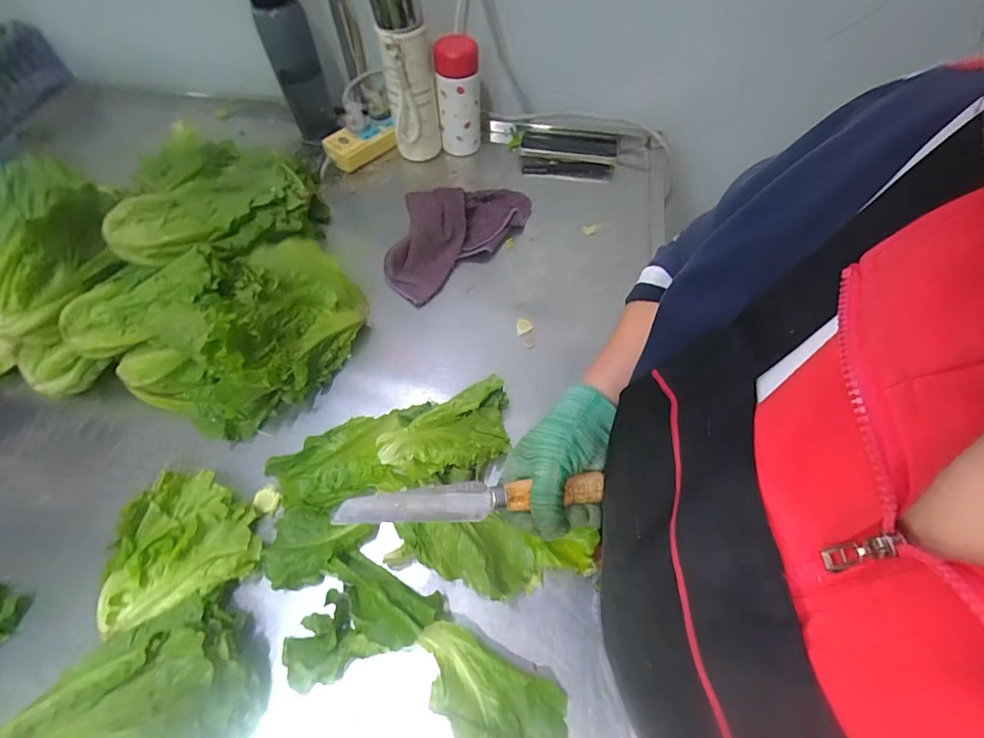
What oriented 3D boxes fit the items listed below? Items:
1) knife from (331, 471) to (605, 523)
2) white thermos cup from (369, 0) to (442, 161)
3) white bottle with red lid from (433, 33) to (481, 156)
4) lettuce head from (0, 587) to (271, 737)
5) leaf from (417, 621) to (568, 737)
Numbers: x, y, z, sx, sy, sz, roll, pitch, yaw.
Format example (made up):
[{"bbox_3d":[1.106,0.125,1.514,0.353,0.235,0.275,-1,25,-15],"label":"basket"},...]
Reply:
[{"bbox_3d":[-0.010,0.097,0.346,0.198,0.012,0.025,-2,59,-13],"label":"knife"},{"bbox_3d":[-0.124,-0.446,0.689,0.076,0.236,0.081,-9,59,-5],"label":"white thermos cup"},{"bbox_3d":[-0.052,-0.428,0.734,0.067,0.171,0.069,-4,59,-3],"label":"white bottle with red lid"},{"bbox_3d":[-0.285,0.268,0.358,0.188,0.074,0.124,-26,63,-15],"label":"lettuce head"},{"bbox_3d":[-0.011,0.284,0.373,0.137,0.023,0.100,24,62,14],"label":"leaf"}]

